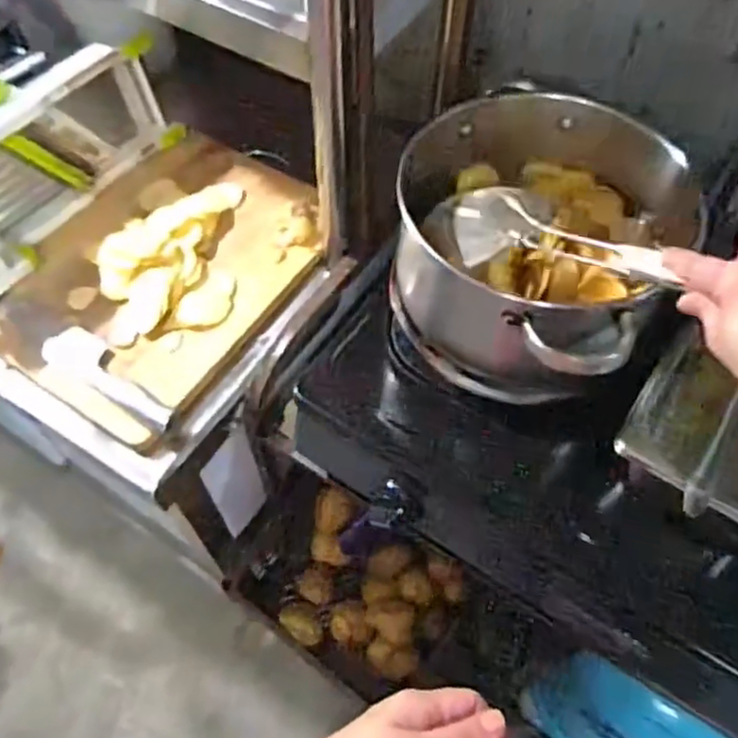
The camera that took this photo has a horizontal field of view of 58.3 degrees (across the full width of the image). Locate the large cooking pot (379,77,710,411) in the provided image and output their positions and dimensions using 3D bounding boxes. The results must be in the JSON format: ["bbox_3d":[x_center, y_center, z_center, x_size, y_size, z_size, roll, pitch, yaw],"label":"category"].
[{"bbox_3d":[0.160,-0.118,0.620,0.265,0.160,0.248,0,60,0],"label":"large cooking pot"}]

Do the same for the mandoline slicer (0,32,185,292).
[{"bbox_3d":[-0.404,-0.243,0.780,0.114,0.154,0.379,28,64,14],"label":"mandoline slicer"}]

